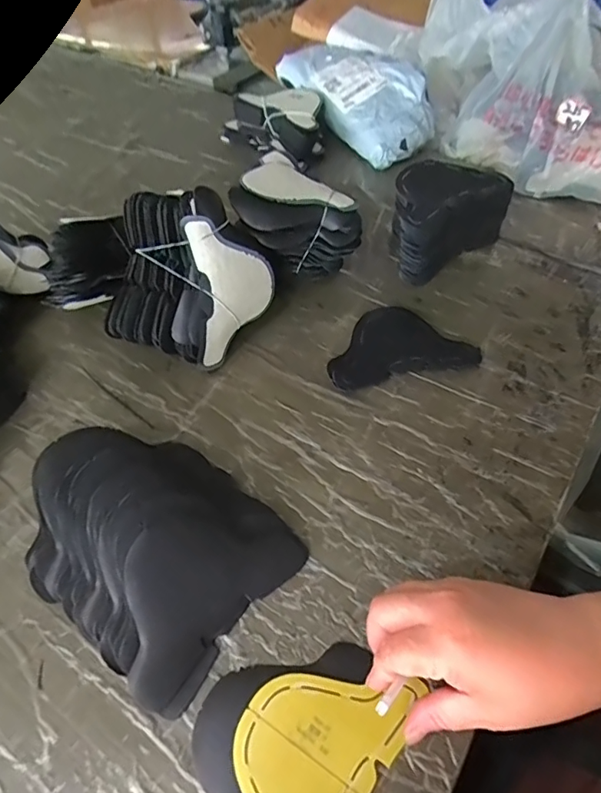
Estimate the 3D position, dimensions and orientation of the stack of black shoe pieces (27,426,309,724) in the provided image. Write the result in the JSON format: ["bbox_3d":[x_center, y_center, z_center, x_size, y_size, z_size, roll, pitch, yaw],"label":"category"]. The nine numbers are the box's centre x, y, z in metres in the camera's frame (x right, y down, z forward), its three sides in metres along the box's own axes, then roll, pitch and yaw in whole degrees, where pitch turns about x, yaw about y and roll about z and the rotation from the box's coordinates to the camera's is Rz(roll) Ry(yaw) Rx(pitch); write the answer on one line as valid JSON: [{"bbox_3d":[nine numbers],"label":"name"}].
[{"bbox_3d":[-0.113,0.095,0.365,0.198,0.052,0.147,33,62,25],"label":"stack of black shoe pieces"}]

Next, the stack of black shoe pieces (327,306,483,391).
[{"bbox_3d":[0.093,-0.053,0.492,0.140,0.014,0.084,-12,53,-5],"label":"stack of black shoe pieces"}]

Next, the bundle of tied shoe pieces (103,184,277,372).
[{"bbox_3d":[-0.112,-0.115,0.487,0.144,0.118,0.122,18,56,17],"label":"bundle of tied shoe pieces"}]

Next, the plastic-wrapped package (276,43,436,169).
[{"bbox_3d":[0.080,-0.433,0.735,0.110,0.088,0.268,-25,55,-17],"label":"plastic-wrapped package"}]

